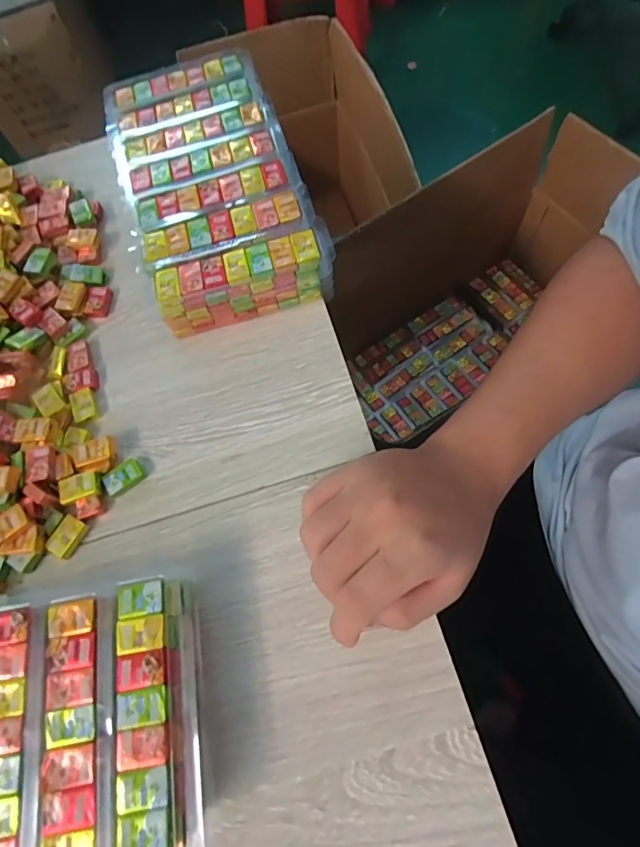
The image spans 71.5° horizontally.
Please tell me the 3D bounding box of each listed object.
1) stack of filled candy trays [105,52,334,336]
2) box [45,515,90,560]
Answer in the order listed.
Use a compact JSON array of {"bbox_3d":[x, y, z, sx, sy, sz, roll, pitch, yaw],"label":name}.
[{"bbox_3d":[-0.096,-0.211,0.381,0.140,0.046,0.282,-20,69,-1],"label":"stack of filled candy trays"},{"bbox_3d":[-0.172,0.077,0.303,0.018,0.009,0.026,23,74,14],"label":"box"}]

